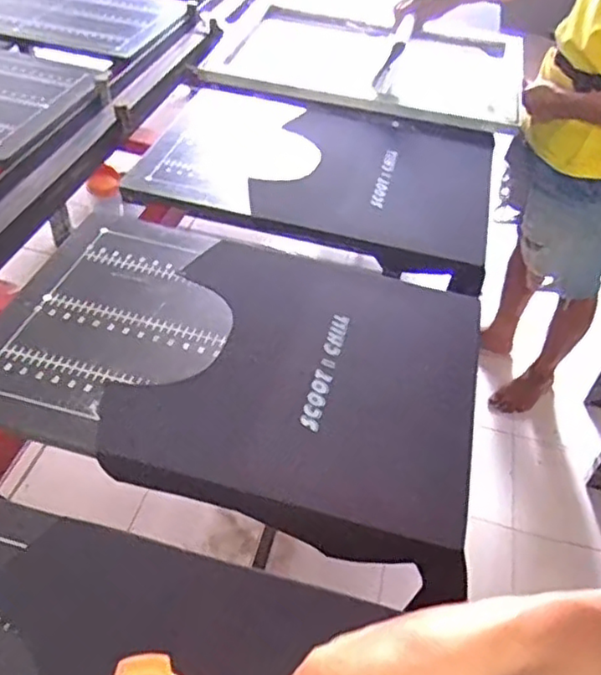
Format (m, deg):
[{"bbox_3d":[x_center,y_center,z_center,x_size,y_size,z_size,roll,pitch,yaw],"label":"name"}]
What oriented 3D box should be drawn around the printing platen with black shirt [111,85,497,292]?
[{"bbox_3d":[0.031,-0.311,1.158,0.617,0.058,0.460,15,44,8],"label":"printing platen with black shirt"}]

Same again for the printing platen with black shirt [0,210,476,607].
[{"bbox_3d":[-0.075,0.019,0.800,0.603,0.055,0.408,15,48,6],"label":"printing platen with black shirt"}]

